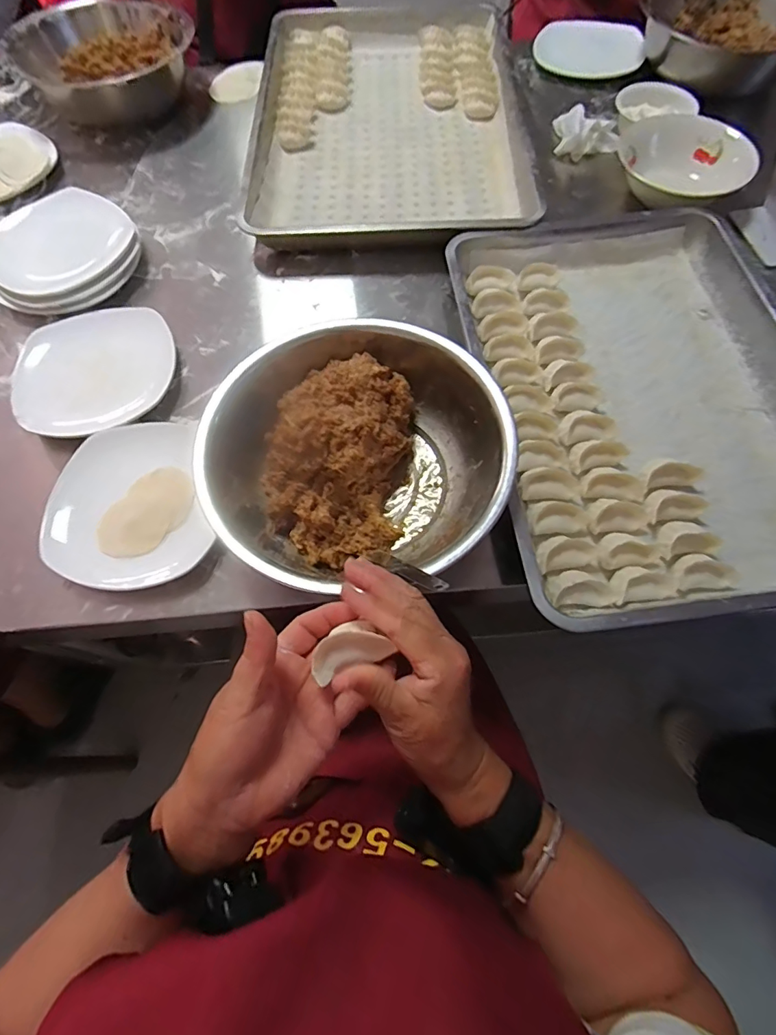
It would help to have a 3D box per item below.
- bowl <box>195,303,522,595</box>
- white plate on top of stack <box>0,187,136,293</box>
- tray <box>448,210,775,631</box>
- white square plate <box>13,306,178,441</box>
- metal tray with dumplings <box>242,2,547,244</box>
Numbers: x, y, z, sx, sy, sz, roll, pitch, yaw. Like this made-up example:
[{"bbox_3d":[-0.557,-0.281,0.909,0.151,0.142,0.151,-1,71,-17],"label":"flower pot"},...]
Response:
[{"bbox_3d":[-0.025,-0.067,0.460,0.277,0.087,0.259,20,68,10],"label":"bowl"},{"bbox_3d":[-0.425,-0.355,0.610,0.175,0.021,0.144,-37,73,-6],"label":"white plate on top of stack"},{"bbox_3d":[0.276,-0.136,0.511,0.365,0.043,0.492,-4,66,0],"label":"tray"},{"bbox_3d":[-0.340,-0.169,0.558,0.174,0.030,0.174,-9,66,-2],"label":"white square plate"},{"bbox_3d":[-0.004,-0.623,0.742,0.389,0.046,0.593,-1,66,1],"label":"metal tray with dumplings"}]

